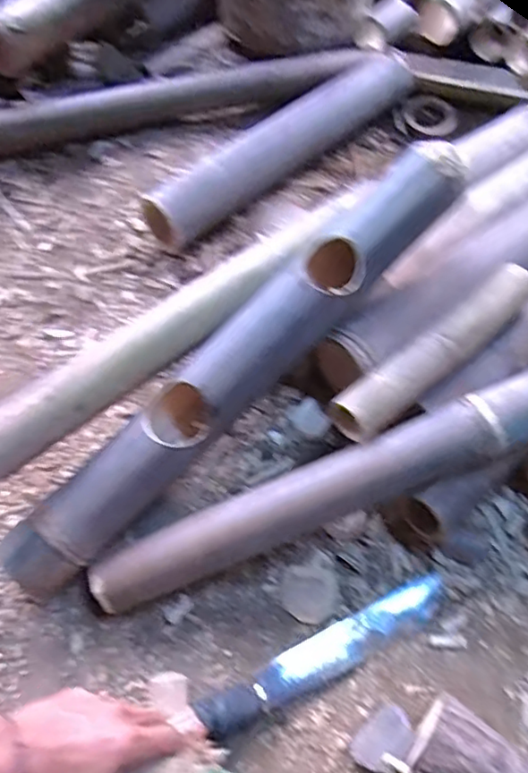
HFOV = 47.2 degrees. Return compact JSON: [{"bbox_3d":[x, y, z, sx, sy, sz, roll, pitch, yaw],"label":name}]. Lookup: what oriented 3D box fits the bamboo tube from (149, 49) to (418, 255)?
[{"bbox_3d":[0.033,-0.373,0.895,0.499,0.083,0.069,-40,67,-19],"label":"bamboo tube"}]

